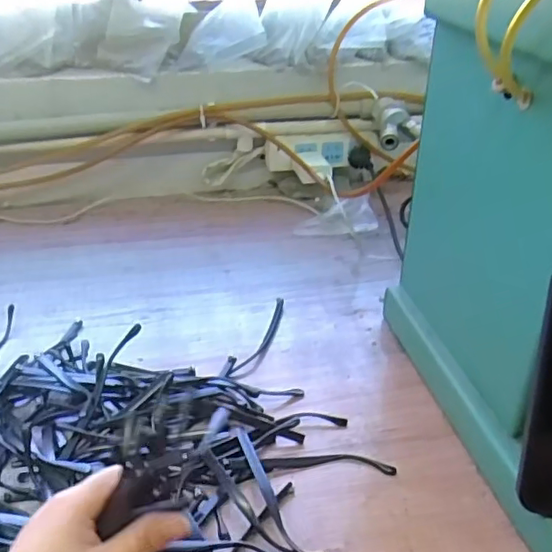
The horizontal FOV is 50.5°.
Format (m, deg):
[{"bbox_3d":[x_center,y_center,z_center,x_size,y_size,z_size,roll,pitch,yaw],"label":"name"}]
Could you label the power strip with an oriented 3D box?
[{"bbox_3d":[0.067,-0.193,0.895,0.168,0.050,0.050,-4,33,-8],"label":"power strip"}]

